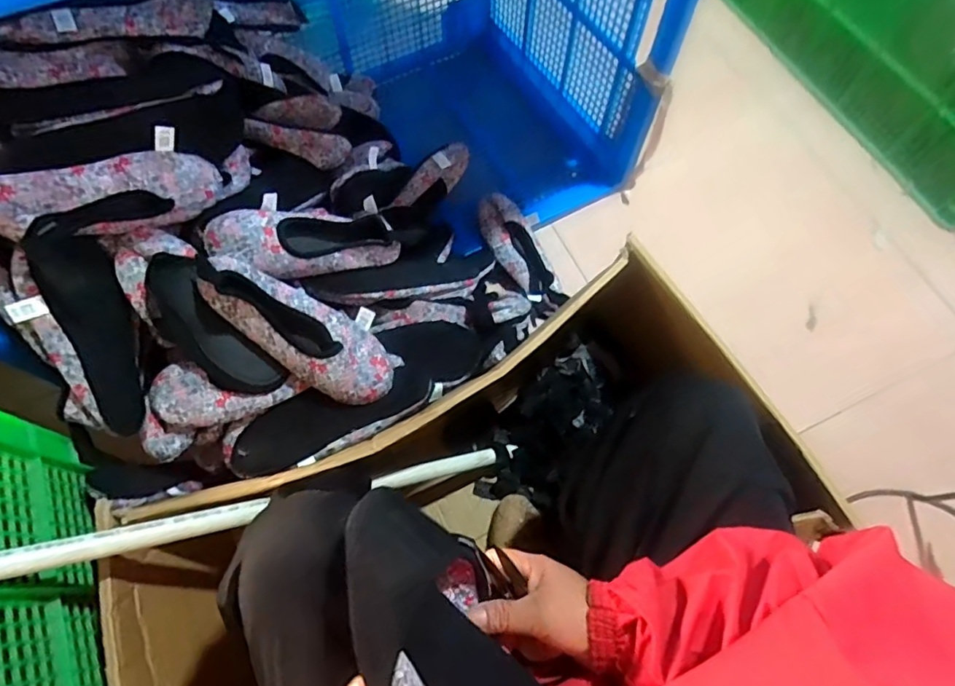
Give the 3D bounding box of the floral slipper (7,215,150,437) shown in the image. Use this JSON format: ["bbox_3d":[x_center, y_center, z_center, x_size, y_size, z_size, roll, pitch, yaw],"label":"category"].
[{"bbox_3d":[-0.472,-0.019,0.653,0.082,0.266,0.105,-4,25,-3],"label":"floral slipper"}]

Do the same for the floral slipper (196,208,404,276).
[{"bbox_3d":[-0.222,-0.147,0.732,0.256,0.061,0.103,-6,64,-36],"label":"floral slipper"}]

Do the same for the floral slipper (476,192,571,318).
[{"bbox_3d":[0.077,-0.169,0.993,0.086,0.042,0.256,-23,70,-10],"label":"floral slipper"}]

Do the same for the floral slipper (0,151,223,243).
[{"bbox_3d":[-0.423,-0.168,0.633,0.060,0.077,0.260,42,41,15],"label":"floral slipper"}]

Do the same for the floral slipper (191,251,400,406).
[{"bbox_3d":[-0.216,-0.017,0.660,0.263,0.057,0.092,36,69,-16],"label":"floral slipper"}]

